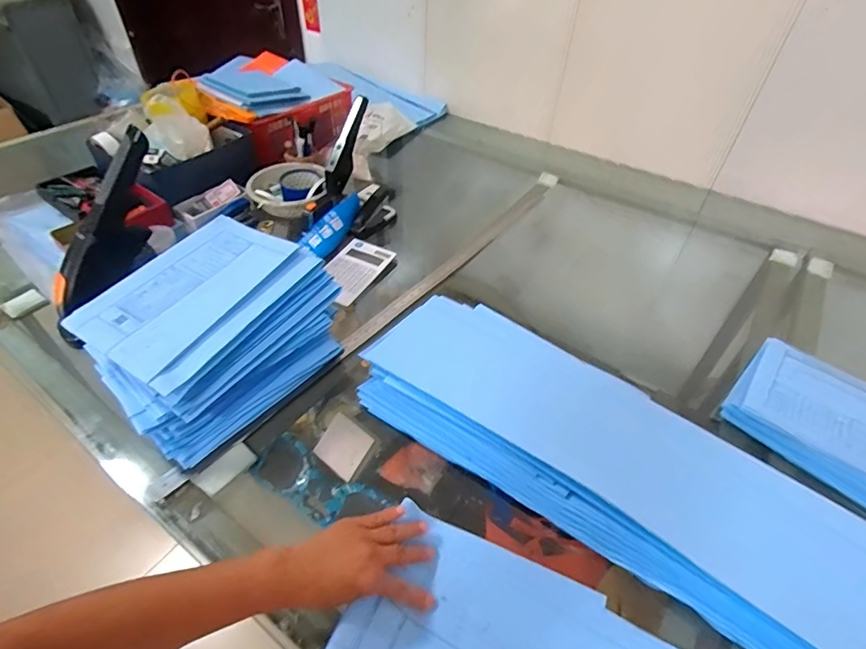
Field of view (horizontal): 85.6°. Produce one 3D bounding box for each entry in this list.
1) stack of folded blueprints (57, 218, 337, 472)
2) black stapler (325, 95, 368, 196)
[{"bbox_3d":[-0.339,0.008,0.735,0.258,0.172,0.321,31,51,26],"label":"stack of folded blueprints"},{"bbox_3d":[-0.190,-0.390,1.025,0.032,0.209,0.059,23,10,20],"label":"black stapler"}]

